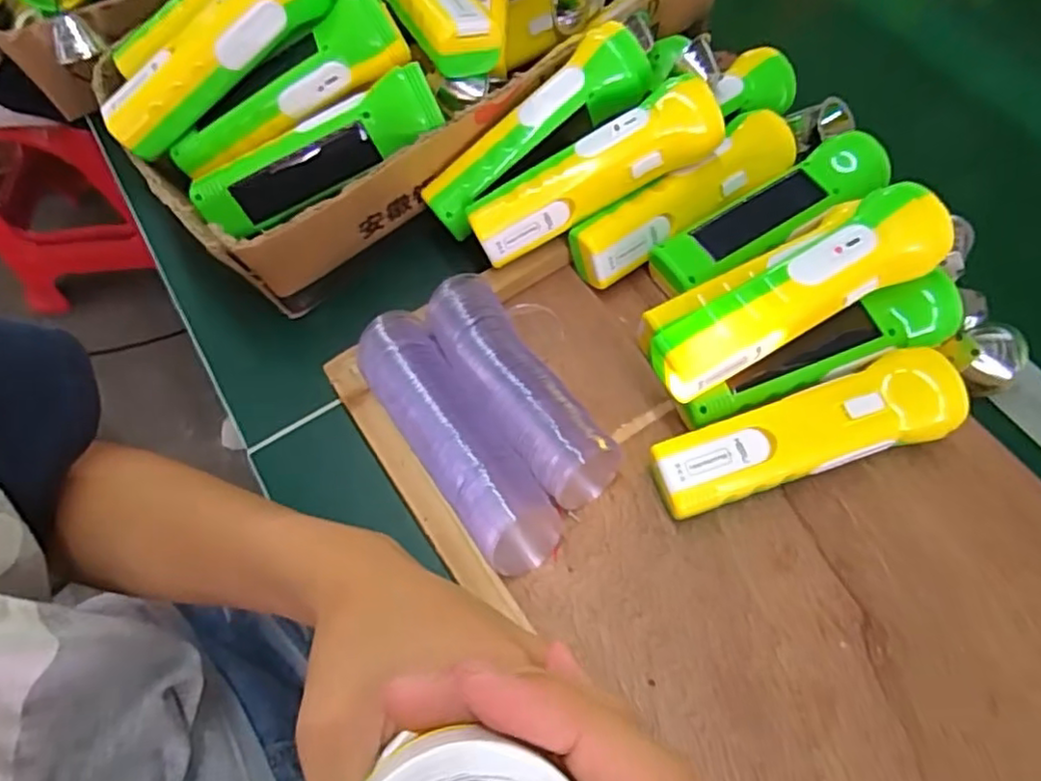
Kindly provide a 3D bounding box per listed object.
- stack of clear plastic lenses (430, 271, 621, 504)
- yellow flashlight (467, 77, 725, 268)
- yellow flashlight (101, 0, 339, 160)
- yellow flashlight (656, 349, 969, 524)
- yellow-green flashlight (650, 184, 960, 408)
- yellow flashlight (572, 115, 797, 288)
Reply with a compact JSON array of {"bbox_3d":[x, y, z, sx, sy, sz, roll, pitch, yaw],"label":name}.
[{"bbox_3d":[-0.003,-0.002,0.380,0.043,0.035,0.147,-32,67,-13],"label":"stack of clear plastic lenses"},{"bbox_3d":[0.046,-0.136,0.407,0.164,0.041,0.038,-29,66,3],"label":"yellow flashlight"},{"bbox_3d":[-0.183,-0.208,0.395,0.161,0.040,0.042,-41,68,5],"label":"yellow flashlight"},{"bbox_3d":[0.154,0.026,0.360,0.164,0.047,0.047,-15,64,-5],"label":"yellow flashlight"},{"bbox_3d":[0.145,-0.053,0.351,0.162,0.047,0.048,-28,66,-3],"label":"yellow-green flashlight"},{"bbox_3d":[0.110,-0.128,0.430,0.168,0.039,0.042,-34,68,-14],"label":"yellow flashlight"}]

